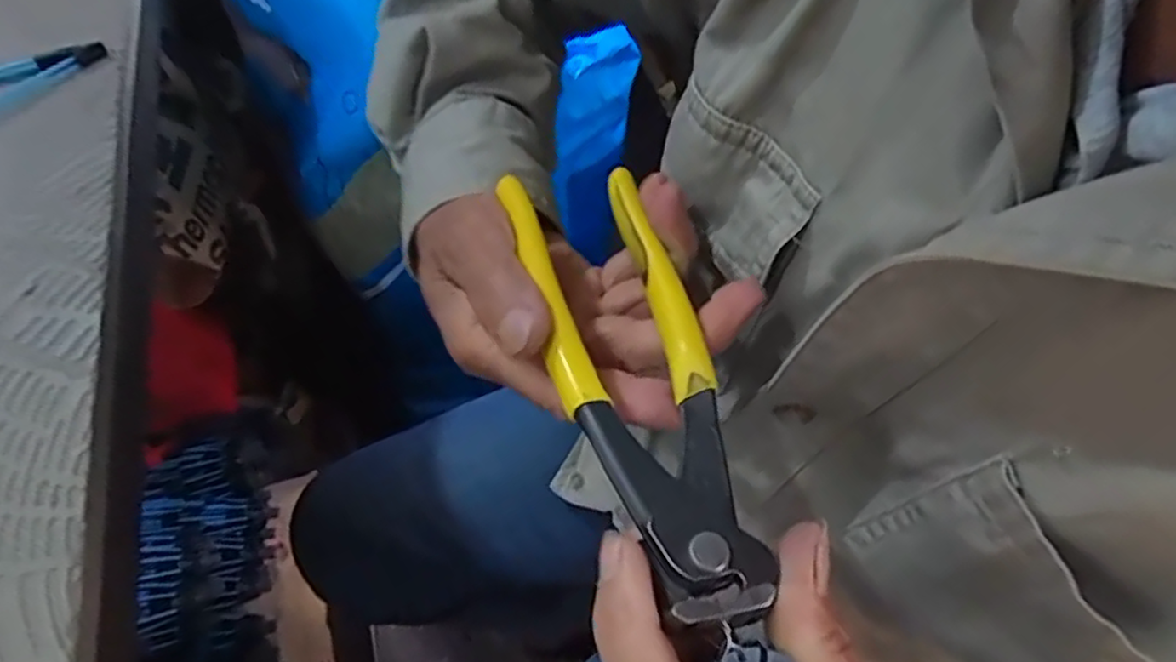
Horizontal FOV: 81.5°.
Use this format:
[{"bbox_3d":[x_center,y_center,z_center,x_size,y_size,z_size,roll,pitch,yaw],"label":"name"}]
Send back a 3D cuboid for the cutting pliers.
[{"bbox_3d":[0.012,0.005,0.203,0.046,0.014,0.159,-11,51,-11],"label":"cutting pliers"}]

